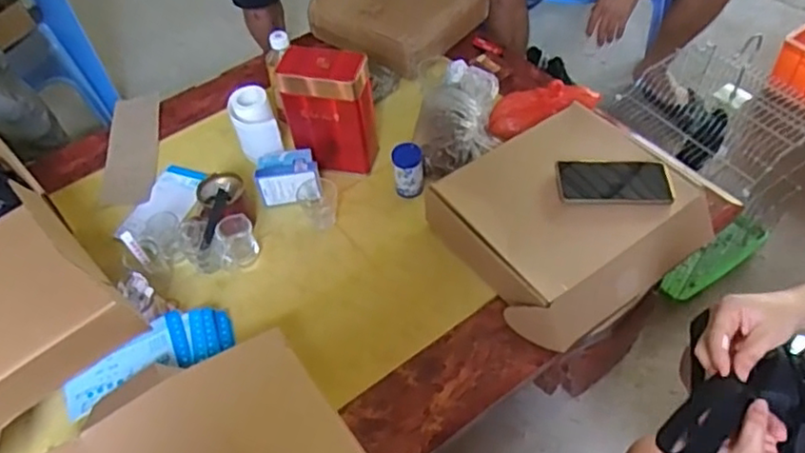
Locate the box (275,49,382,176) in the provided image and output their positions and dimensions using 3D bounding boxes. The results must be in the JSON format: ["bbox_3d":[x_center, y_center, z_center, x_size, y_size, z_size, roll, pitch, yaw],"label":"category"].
[{"bbox_3d":[-0.121,-0.180,1.058,0.147,0.225,0.073,2,51,7],"label":"box"}]

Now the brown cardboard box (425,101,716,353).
[{"bbox_3d":[0.245,-0.015,0.953,0.348,0.107,0.299,-31,55,-19],"label":"brown cardboard box"}]

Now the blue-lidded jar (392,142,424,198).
[{"bbox_3d":[0.010,-0.086,1.052,0.051,0.091,0.058,-4,51,2],"label":"blue-lidded jar"}]

